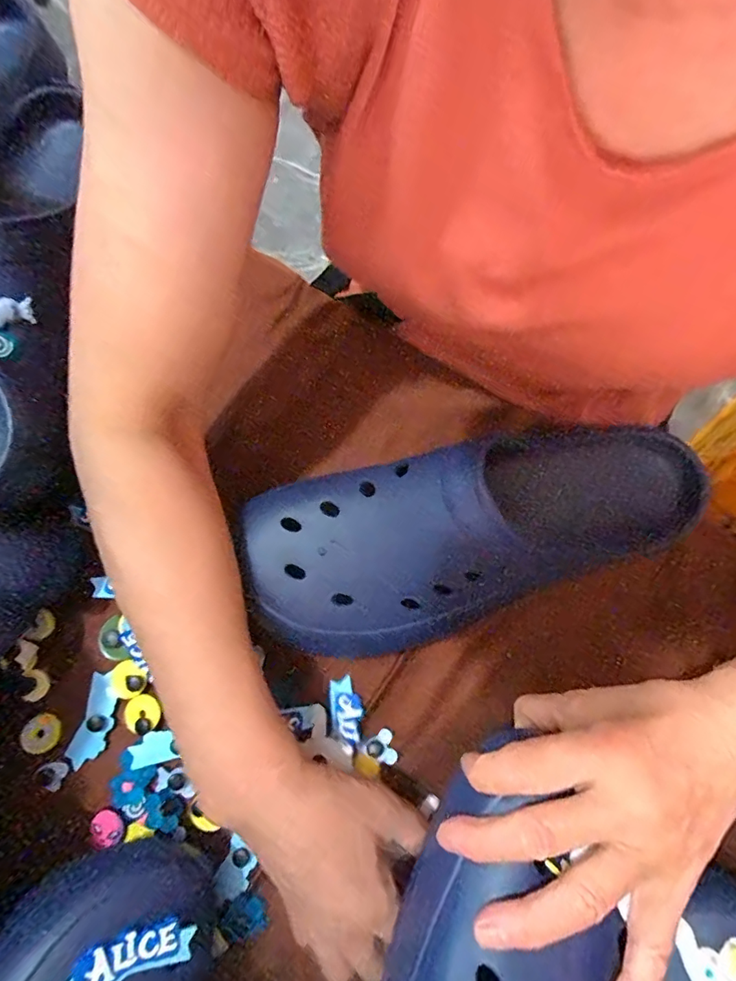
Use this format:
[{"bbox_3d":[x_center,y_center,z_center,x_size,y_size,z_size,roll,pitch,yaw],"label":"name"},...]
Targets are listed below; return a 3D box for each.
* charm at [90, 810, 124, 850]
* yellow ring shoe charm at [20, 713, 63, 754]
[{"bbox_3d":[-0.169,0.218,0.314,0.021,0.005,0.020,0,79,1],"label":"charm"},{"bbox_3d":[-0.220,0.164,0.328,0.023,0.004,0.024,6,74,-22],"label":"yellow ring shoe charm"}]

